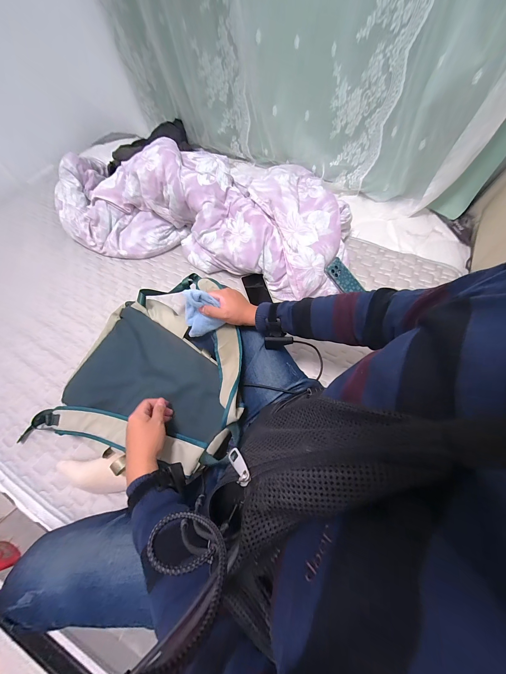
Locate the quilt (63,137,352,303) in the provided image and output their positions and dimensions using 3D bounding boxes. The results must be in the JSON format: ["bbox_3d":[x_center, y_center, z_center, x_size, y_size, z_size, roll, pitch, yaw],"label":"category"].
[{"bbox_3d":[-0.203,-0.457,0.865,1.066,0.248,0.409,16,65,12],"label":"quilt"}]

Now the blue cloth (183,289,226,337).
[{"bbox_3d":[-0.125,-0.057,0.565,0.084,0.104,0.063,-2,62,3],"label":"blue cloth"}]

